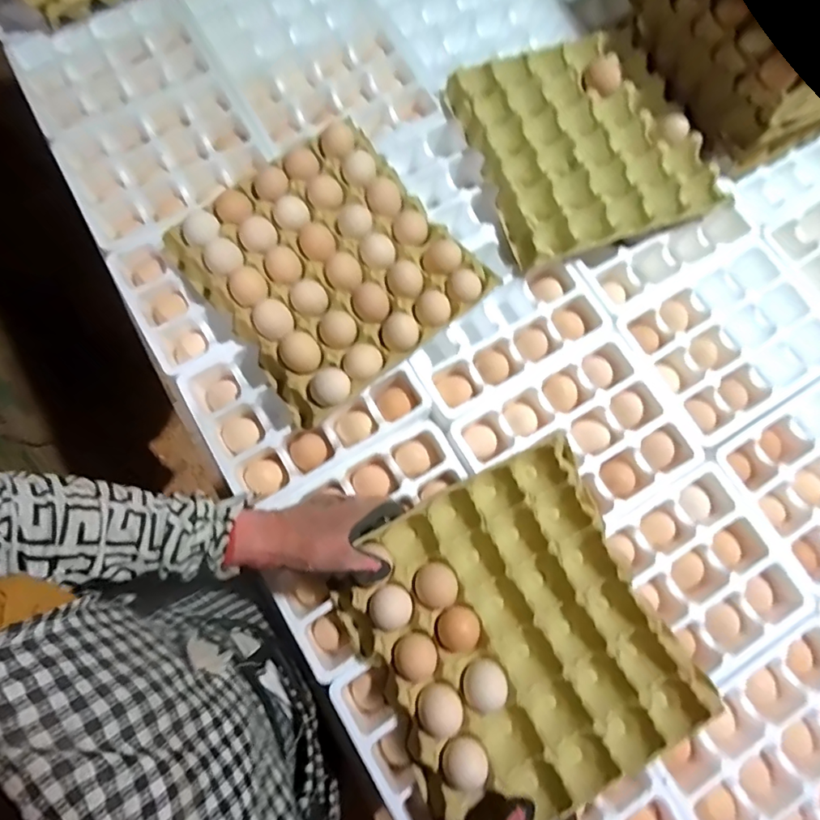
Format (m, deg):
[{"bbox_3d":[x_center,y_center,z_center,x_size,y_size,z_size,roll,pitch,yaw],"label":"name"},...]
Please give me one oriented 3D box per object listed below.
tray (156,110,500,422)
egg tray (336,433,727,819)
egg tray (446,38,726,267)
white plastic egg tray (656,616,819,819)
[{"bbox_3d":[-0.095,-0.163,0.583,0.265,0.057,0.284,-38,79,-9],"label":"tray"},{"bbox_3d":[0.103,0.216,0.485,0.275,0.049,0.293,-27,78,-7],"label":"egg tray"},{"bbox_3d":[0.219,-0.337,0.637,0.261,0.052,0.285,-18,77,-5],"label":"egg tray"},{"bbox_3d":[0.381,0.352,0.503,0.242,0.042,0.178,-31,79,-10],"label":"white plastic egg tray"}]

